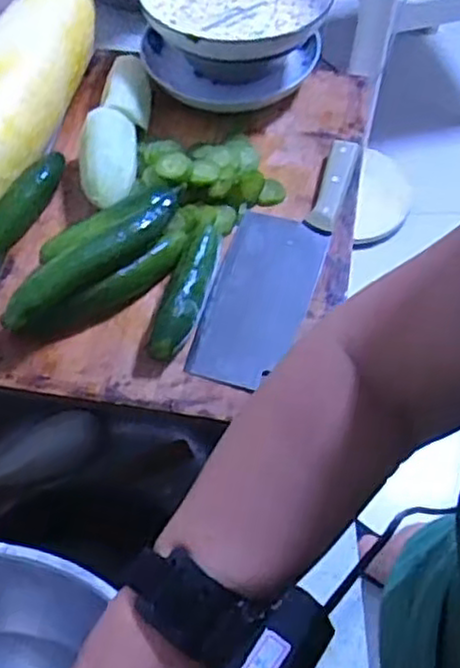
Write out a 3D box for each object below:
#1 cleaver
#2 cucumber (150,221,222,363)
[{"bbox_3d":[0.045,-0.077,0.671,0.083,0.019,0.275,17,62,10],"label":"cleaver"},{"bbox_3d":[-0.036,-0.044,0.643,0.031,0.029,0.146,12,61,7],"label":"cucumber"}]

